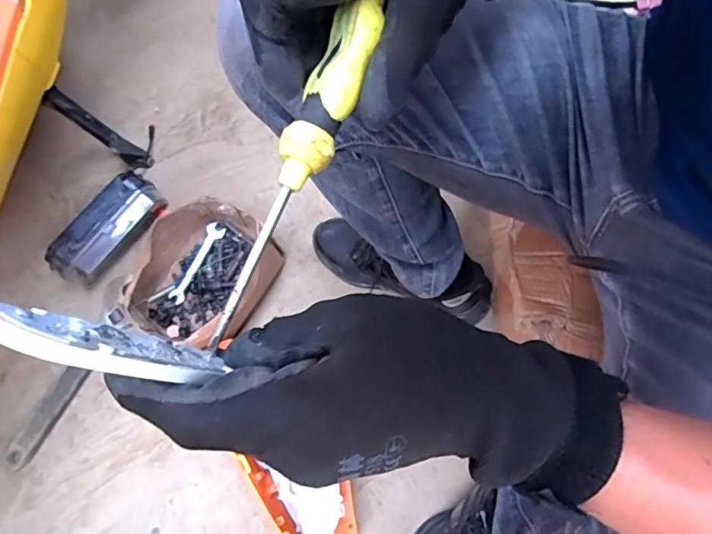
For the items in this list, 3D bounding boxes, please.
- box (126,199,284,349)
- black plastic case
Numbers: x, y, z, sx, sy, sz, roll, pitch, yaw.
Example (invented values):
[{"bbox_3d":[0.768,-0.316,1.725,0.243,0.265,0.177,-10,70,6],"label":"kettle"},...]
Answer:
[{"bbox_3d":[-0.216,0.012,0.709,0.168,0.094,0.214,26,71,11],"label":"box"},{"bbox_3d":[-0.382,-0.058,0.768,0.068,0.073,0.183,32,73,13],"label":"black plastic case"}]

